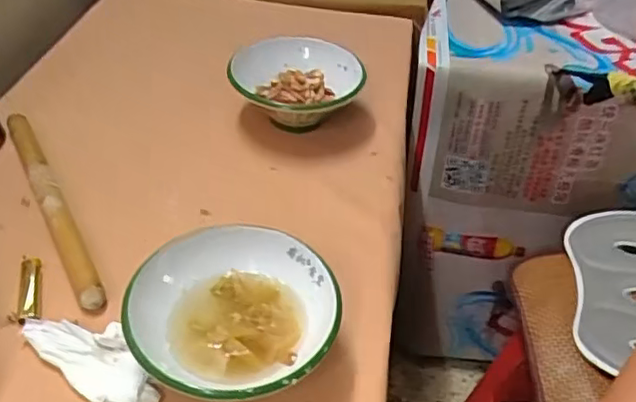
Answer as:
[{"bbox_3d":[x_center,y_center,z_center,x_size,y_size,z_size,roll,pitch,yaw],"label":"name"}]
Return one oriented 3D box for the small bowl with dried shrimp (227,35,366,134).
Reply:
[{"bbox_3d":[-0.030,-0.148,0.863,0.176,0.090,0.177,2,41,-2],"label":"small bowl with dried shrimp"}]

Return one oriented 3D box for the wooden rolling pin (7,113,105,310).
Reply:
[{"bbox_3d":[-0.317,-0.004,0.726,0.025,0.018,0.358,-20,46,-25],"label":"wooden rolling pin"}]

